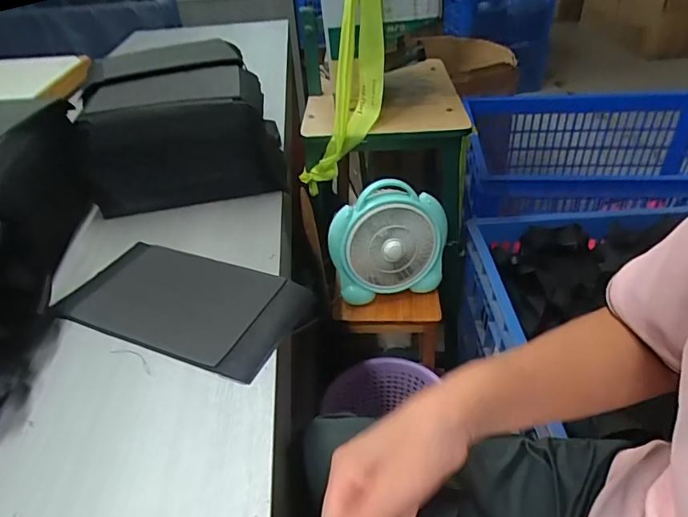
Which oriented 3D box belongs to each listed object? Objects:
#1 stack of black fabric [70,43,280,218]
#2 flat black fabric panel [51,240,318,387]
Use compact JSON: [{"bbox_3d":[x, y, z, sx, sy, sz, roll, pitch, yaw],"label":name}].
[{"bbox_3d":[-0.267,-0.216,0.800,0.295,0.188,0.230,-11,38,-9],"label":"stack of black fabric"},{"bbox_3d":[-0.195,0.052,0.593,0.297,0.011,0.156,12,41,21],"label":"flat black fabric panel"}]

